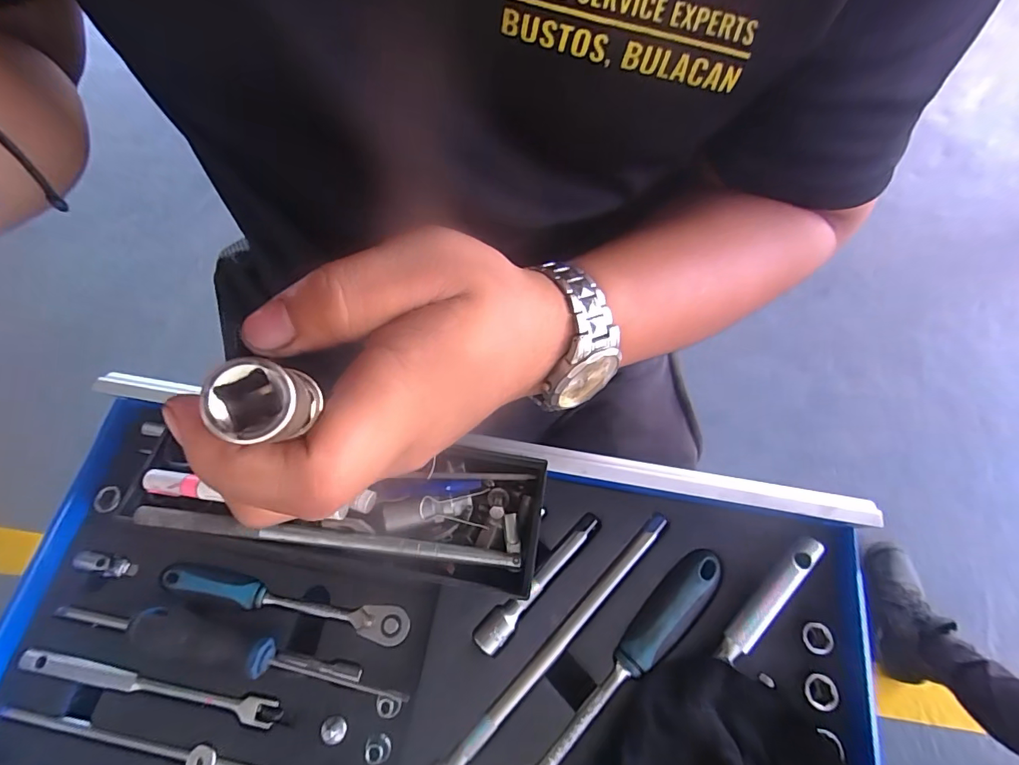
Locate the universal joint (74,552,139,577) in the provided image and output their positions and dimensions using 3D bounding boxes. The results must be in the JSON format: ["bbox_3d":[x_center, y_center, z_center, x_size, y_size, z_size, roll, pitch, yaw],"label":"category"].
[{"bbox_3d":[-0.311,0.140,0.355,0.055,0.010,0.013,8,66,7],"label":"universal joint"}]

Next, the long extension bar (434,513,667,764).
[{"bbox_3d":[0.030,0.187,0.324,0.245,0.016,0.019,-43,70,-15],"label":"long extension bar"}]

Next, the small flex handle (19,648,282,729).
[{"bbox_3d":[-0.250,0.211,0.322,0.186,0.013,0.017,9,66,7],"label":"small flex handle"}]

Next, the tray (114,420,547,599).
[{"bbox_3d":[-0.123,0.083,0.336,0.292,0.064,0.098,7,67,4],"label":"tray"}]

